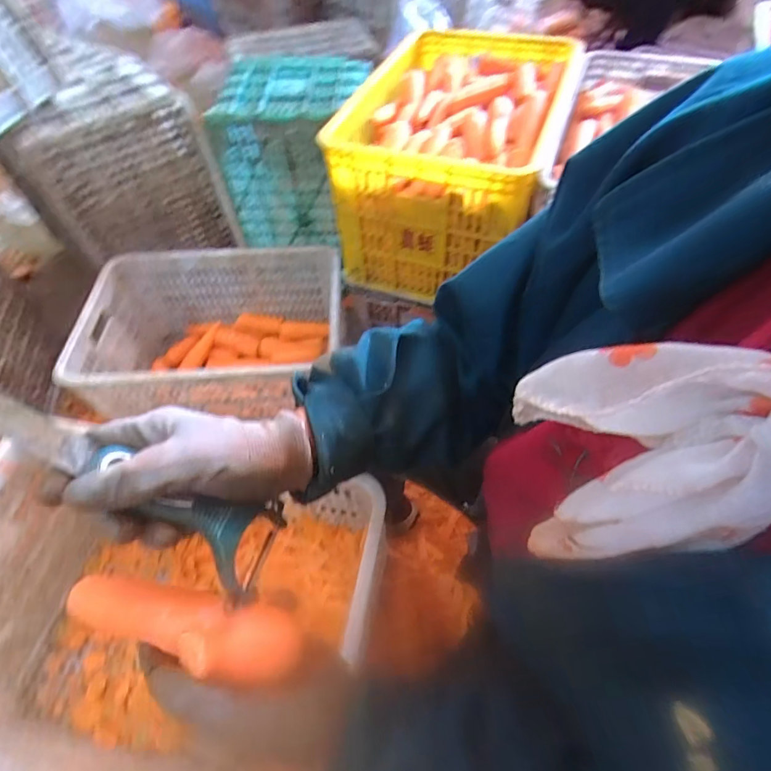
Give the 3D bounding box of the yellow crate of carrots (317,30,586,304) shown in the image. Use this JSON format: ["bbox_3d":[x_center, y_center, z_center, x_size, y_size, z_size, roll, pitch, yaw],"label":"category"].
[{"bbox_3d":[0.137,-0.442,0.880,0.346,0.276,0.504,17,58,14],"label":"yellow crate of carrots"}]

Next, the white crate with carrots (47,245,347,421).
[{"bbox_3d":[-0.355,-0.097,0.978,0.529,0.244,0.389,-7,56,-2],"label":"white crate with carrots"}]

